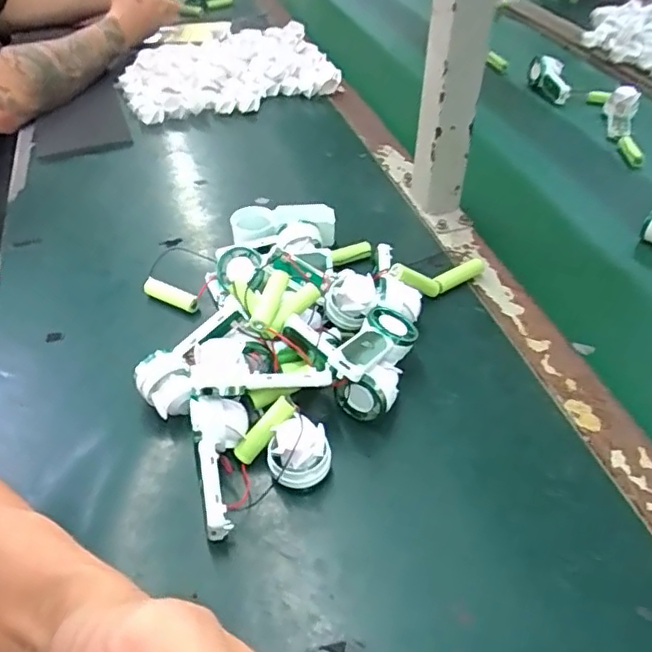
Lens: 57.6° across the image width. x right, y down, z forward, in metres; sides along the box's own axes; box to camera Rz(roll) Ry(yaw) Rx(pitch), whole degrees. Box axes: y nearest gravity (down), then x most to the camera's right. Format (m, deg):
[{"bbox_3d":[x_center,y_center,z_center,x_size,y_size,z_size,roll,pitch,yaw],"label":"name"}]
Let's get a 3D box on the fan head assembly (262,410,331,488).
[{"bbox_3d":[-0.018,0.082,0.383,0.038,0.037,0.035,1,46,-1],"label":"fan head assembly"}]

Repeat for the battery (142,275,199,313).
[{"bbox_3d":[-0.132,-0.026,0.506,0.053,0.014,0.012,21,49,18],"label":"battery"}]

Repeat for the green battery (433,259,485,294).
[{"bbox_3d":[0.118,-0.045,0.525,0.058,0.013,0.012,-26,52,-25],"label":"green battery"}]

